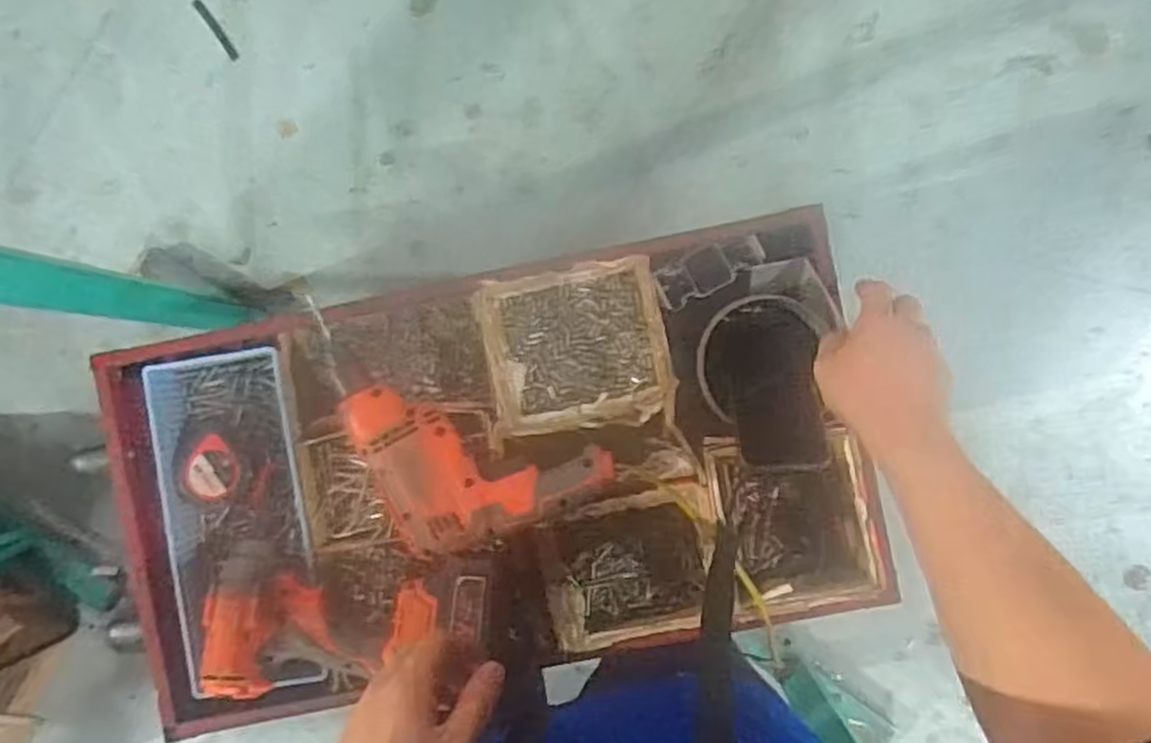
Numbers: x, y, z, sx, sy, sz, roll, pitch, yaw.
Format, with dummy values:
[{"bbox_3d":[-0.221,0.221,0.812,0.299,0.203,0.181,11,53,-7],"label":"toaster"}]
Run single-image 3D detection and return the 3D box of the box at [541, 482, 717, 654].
[{"bbox_3d":[0.047,0.169,0.671,0.149,0.060,0.130,-11,89,2],"label":"box"}]

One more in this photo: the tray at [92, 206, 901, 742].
[{"bbox_3d":[-0.081,0.091,0.663,0.644,0.111,0.342,-13,91,1],"label":"tray"}]

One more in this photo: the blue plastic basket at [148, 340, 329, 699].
[{"bbox_3d":[-0.307,0.136,0.696,0.129,0.059,0.310,-10,89,2],"label":"blue plastic basket"}]

